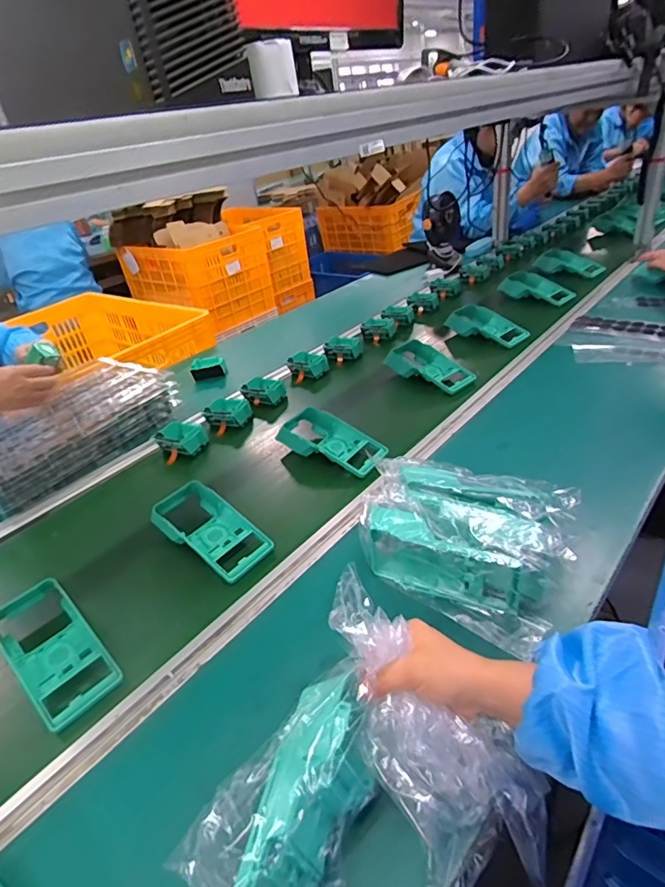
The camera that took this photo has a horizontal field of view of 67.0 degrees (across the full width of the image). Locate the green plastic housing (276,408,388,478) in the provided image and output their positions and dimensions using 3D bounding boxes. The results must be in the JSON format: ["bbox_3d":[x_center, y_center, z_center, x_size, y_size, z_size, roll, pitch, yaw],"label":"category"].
[{"bbox_3d":[-0.001,-0.006,0.840,0.185,0.049,0.093,18,41,33],"label":"green plastic housing"}]

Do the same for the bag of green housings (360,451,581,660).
[{"bbox_3d":[0.149,0.111,0.591,0.241,0.096,0.170,21,42,36],"label":"bag of green housings"}]

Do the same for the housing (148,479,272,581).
[{"bbox_3d":[-0.169,0.115,0.697,0.171,0.038,0.087,21,42,36],"label":"housing"}]

